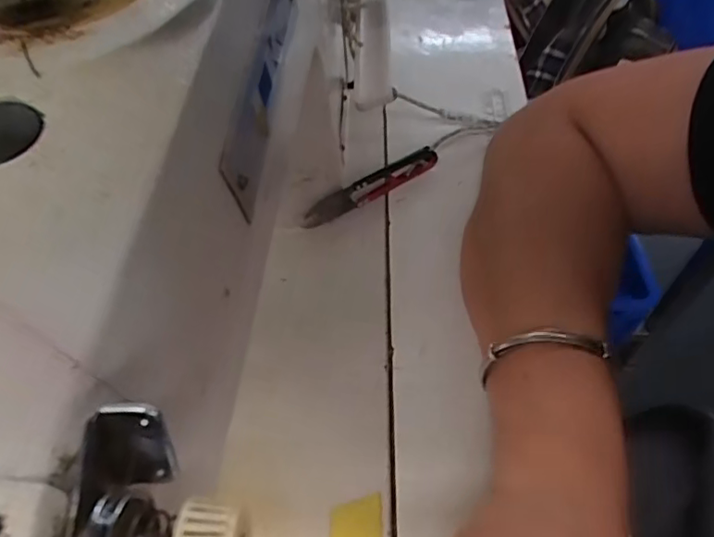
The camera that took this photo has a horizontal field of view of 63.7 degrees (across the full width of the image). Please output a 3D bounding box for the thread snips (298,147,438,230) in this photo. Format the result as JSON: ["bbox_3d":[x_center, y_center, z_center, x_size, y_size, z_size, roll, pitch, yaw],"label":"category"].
[{"bbox_3d":[0.010,-0.056,0.391,0.105,0.017,0.009,-29,58,-17],"label":"thread snips"}]

